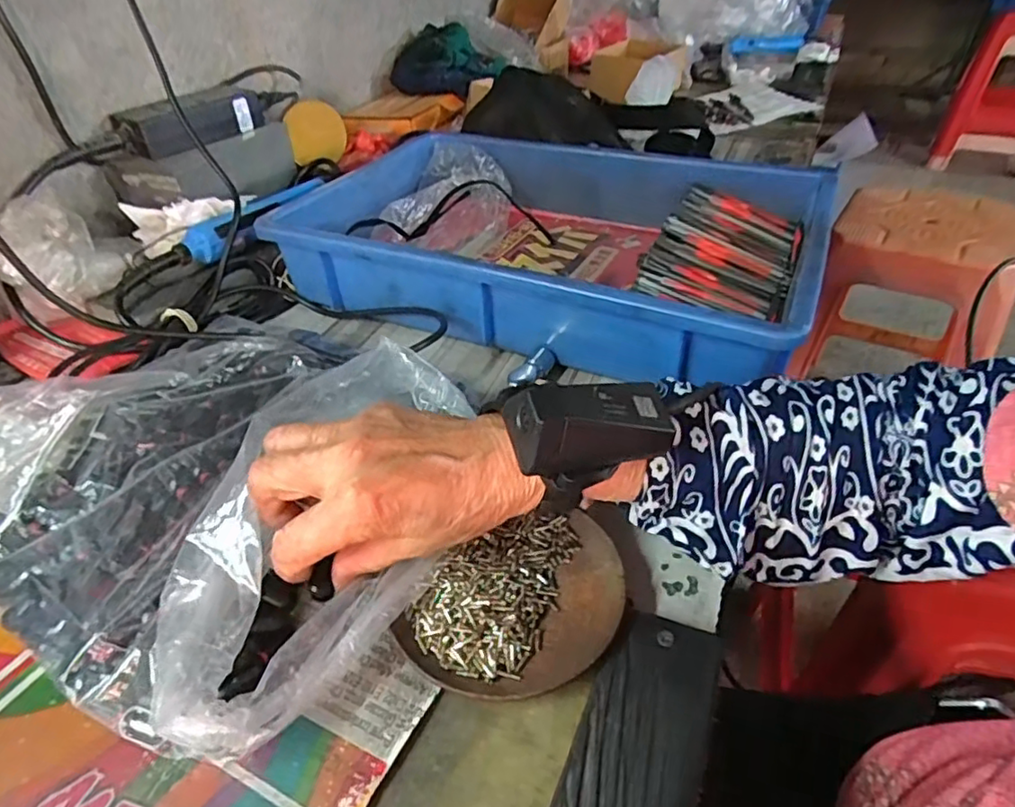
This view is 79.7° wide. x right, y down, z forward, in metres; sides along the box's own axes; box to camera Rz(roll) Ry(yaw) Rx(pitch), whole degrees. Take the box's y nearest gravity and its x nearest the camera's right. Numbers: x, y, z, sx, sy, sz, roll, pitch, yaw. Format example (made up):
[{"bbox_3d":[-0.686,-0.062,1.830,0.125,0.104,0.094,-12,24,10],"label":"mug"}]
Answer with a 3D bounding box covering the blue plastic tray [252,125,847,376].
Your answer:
[{"bbox_3d":[0.044,-0.148,0.550,0.421,0.081,0.290,16,43,22],"label":"blue plastic tray"}]

